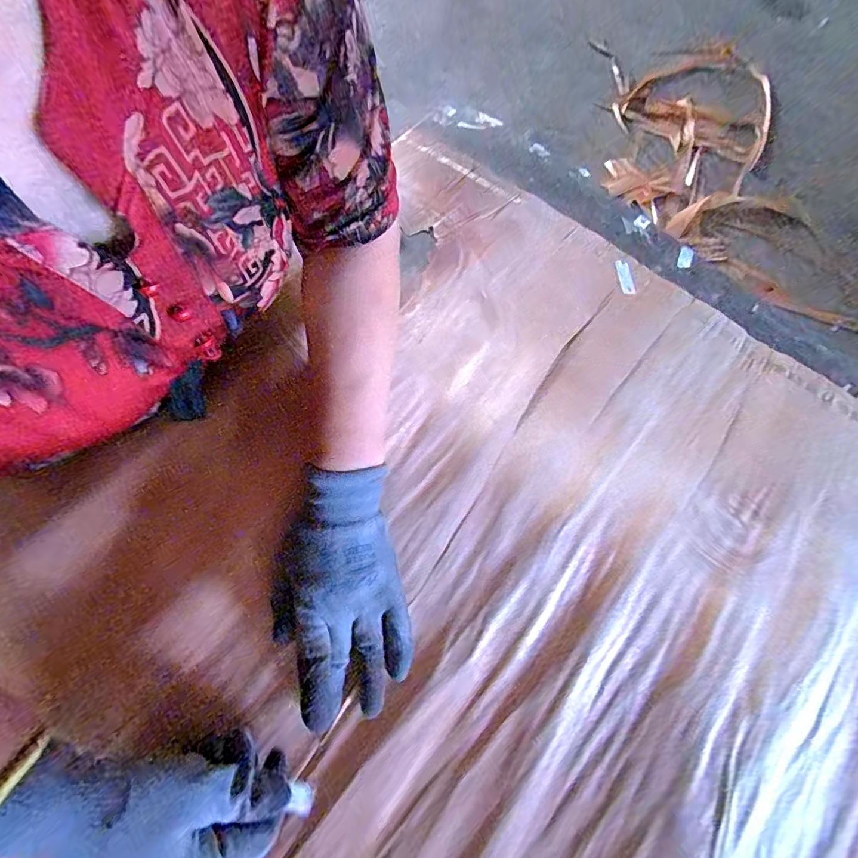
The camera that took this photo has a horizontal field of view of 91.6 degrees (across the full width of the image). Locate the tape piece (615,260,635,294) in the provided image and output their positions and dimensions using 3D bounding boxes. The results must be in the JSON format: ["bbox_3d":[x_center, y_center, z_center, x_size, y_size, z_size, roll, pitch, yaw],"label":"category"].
[{"bbox_3d":[0.203,-0.158,0.430,0.014,0.004,0.038,-7,72,-4],"label":"tape piece"}]

